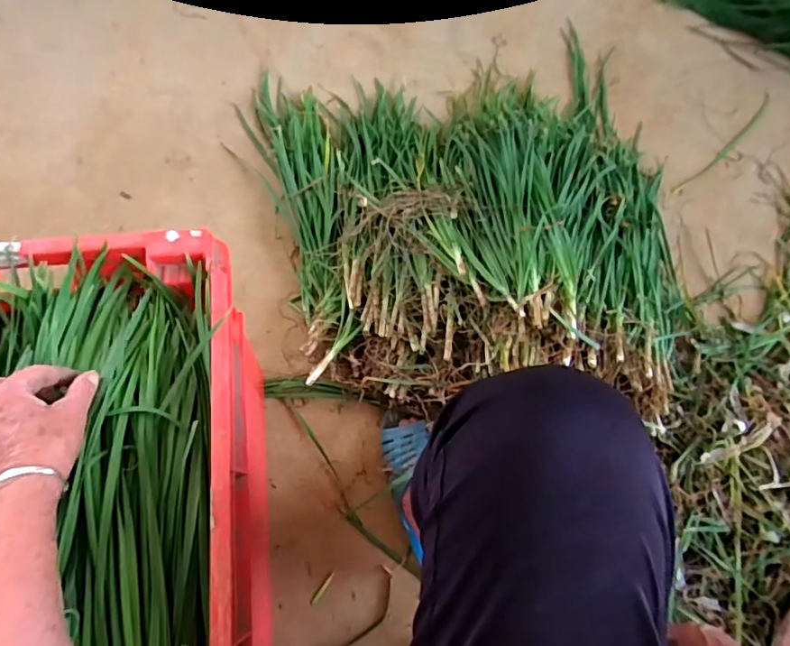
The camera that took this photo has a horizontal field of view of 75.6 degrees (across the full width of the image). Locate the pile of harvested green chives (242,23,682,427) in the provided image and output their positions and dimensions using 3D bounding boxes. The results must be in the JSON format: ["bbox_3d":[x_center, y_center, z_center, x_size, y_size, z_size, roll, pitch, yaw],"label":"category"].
[{"bbox_3d":[0.160,-0.208,0.840,0.714,0.210,0.753,-12,70,-7],"label":"pile of harvested green chives"}]

